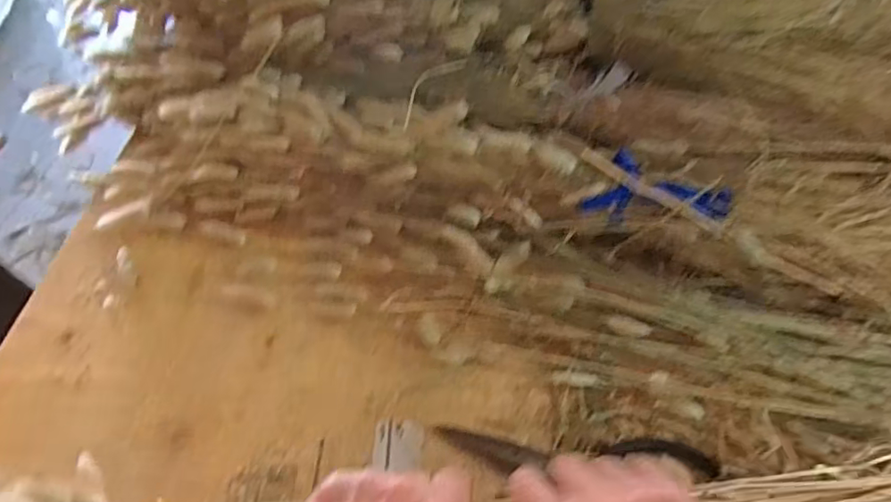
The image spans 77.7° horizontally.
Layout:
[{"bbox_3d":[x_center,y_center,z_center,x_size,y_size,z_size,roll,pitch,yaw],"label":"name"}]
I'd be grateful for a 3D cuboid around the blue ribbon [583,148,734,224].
[{"bbox_3d":[0.196,-0.048,0.511,0.114,0.039,0.068,28,53,22],"label":"blue ribbon"}]

